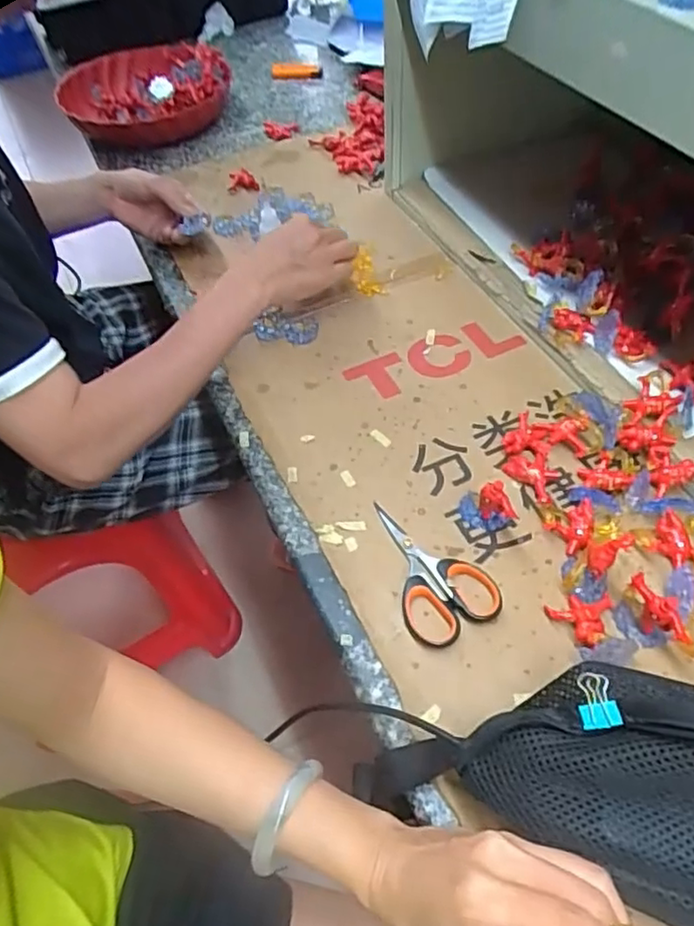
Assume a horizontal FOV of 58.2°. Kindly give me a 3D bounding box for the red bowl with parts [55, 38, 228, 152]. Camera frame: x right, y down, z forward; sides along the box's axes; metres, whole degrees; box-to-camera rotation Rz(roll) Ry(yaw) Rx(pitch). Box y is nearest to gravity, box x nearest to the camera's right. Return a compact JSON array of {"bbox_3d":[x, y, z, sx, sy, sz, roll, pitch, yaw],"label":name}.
[{"bbox_3d":[-0.319,-0.594,0.994,0.263,0.058,0.269,-2,53,2],"label":"red bowl with parts"}]

